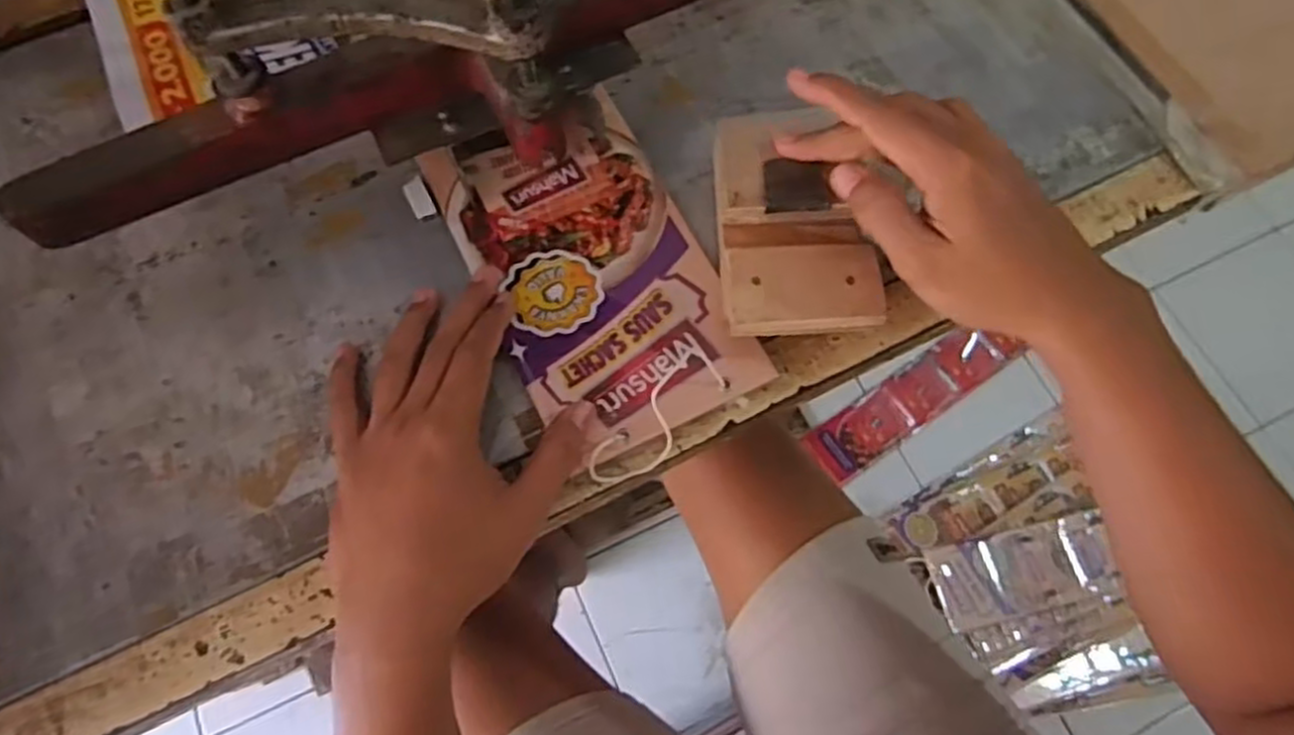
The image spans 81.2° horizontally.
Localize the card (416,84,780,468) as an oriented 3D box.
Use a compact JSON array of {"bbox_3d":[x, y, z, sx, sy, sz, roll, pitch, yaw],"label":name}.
[{"bbox_3d":[-0.032,-0.059,0.434,0.124,0.007,0.213,-25,71,-9],"label":"card"}]

